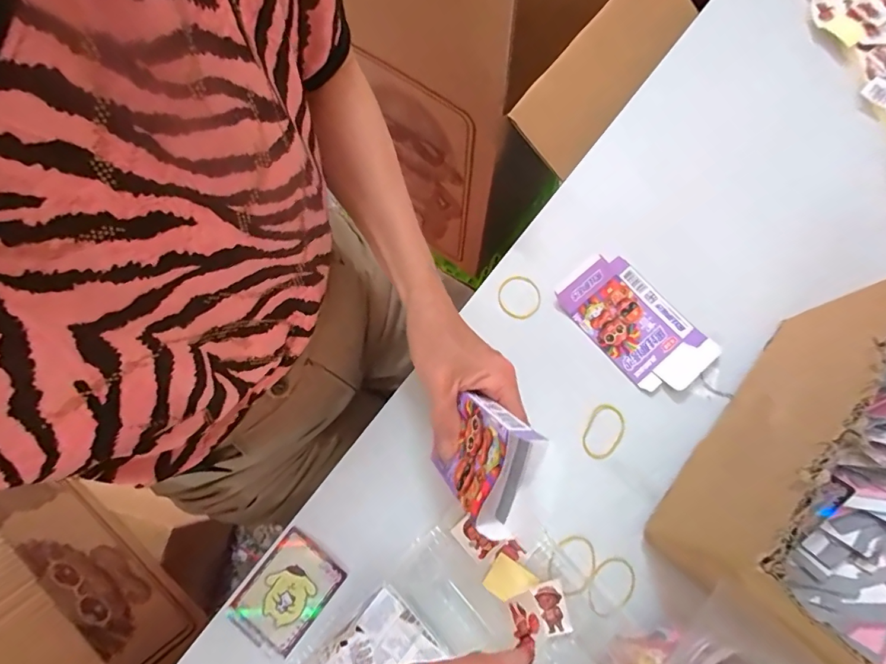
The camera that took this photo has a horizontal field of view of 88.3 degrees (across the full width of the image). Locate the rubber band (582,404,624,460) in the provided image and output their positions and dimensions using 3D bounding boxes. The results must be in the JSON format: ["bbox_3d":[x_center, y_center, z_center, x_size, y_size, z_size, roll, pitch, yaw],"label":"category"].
[{"bbox_3d":[0.148,0.093,0.421,0.032,0.004,0.051,25,78,6],"label":"rubber band"}]

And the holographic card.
[{"bbox_3d":[-0.131,0.220,0.382,0.062,0.005,0.085,38,80,6],"label":"holographic card"}]

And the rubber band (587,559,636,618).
[{"bbox_3d":[0.141,0.214,0.383,0.048,0.004,0.034,-39,80,-9],"label":"rubber band"}]

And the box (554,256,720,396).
[{"bbox_3d":[0.186,-0.009,0.446,0.085,0.008,0.146,-39,80,-9],"label":"box"}]

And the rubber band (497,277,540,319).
[{"bbox_3d":[0.076,-0.034,0.456,0.041,0.004,0.044,-1,79,6],"label":"rubber band"}]

